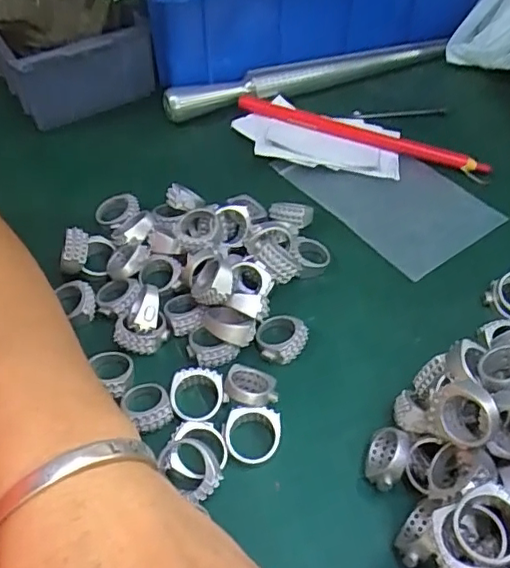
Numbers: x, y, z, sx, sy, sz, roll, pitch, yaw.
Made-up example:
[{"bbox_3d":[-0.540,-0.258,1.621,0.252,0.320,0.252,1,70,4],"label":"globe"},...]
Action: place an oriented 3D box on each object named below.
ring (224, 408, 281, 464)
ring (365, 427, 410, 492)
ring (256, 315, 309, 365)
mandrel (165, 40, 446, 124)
[{"bbox_3d":[-0.001,0.064,0.241,0.023,0.012,0.020,-3,49,-2],"label":"ring"},{"bbox_3d":[0.052,0.070,0.230,0.014,0.021,0.022,15,51,13],"label":"ring"},{"bbox_3d":[0.013,0.025,0.273,0.024,0.011,0.023,0,49,0],"label":"ring"},{"bbox_3d":[0.041,-0.148,0.406,0.211,0.020,0.021,-16,52,-13],"label":"mandrel"}]

